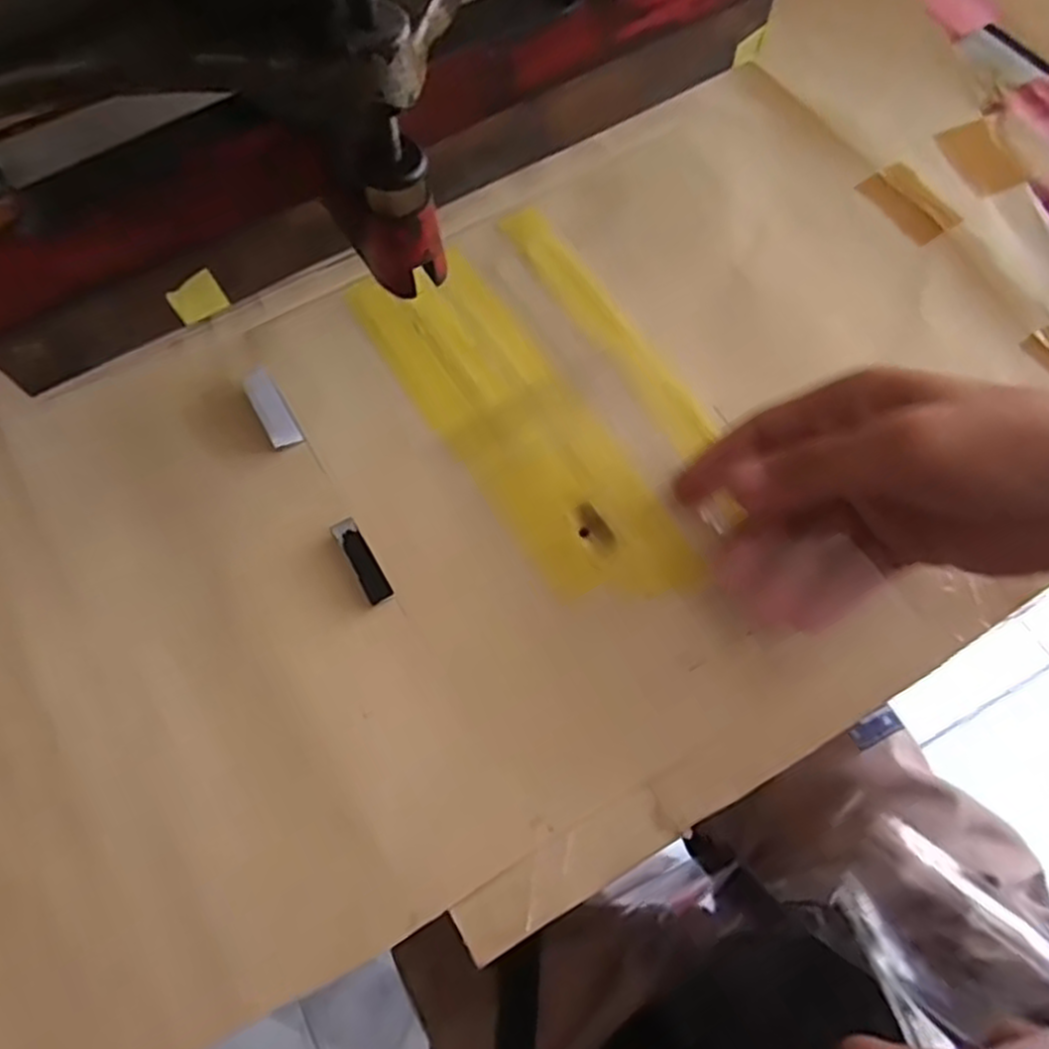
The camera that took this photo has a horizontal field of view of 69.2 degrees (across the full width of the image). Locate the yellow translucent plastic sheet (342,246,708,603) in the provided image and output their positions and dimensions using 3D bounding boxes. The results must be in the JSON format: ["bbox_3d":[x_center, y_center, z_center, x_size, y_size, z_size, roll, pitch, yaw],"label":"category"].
[{"bbox_3d":[-0.004,-0.046,0.327,0.060,0.008,0.199,-33,68,-13],"label":"yellow translucent plastic sheet"}]

